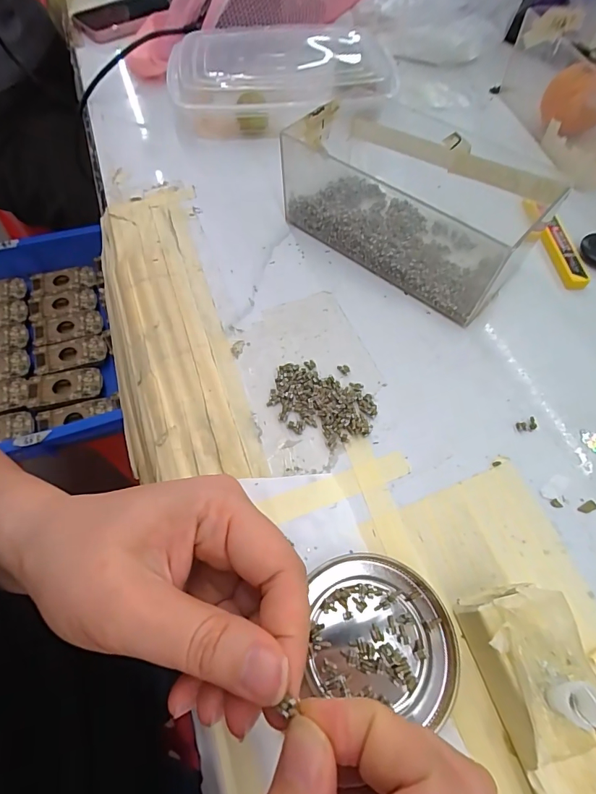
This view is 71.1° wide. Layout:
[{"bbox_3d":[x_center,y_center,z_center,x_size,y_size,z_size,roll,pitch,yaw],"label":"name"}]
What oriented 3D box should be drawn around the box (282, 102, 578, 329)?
[{"bbox_3d":[0.083,-0.149,0.316,0.182,0.066,0.103,37,66,19],"label":"box"}]

